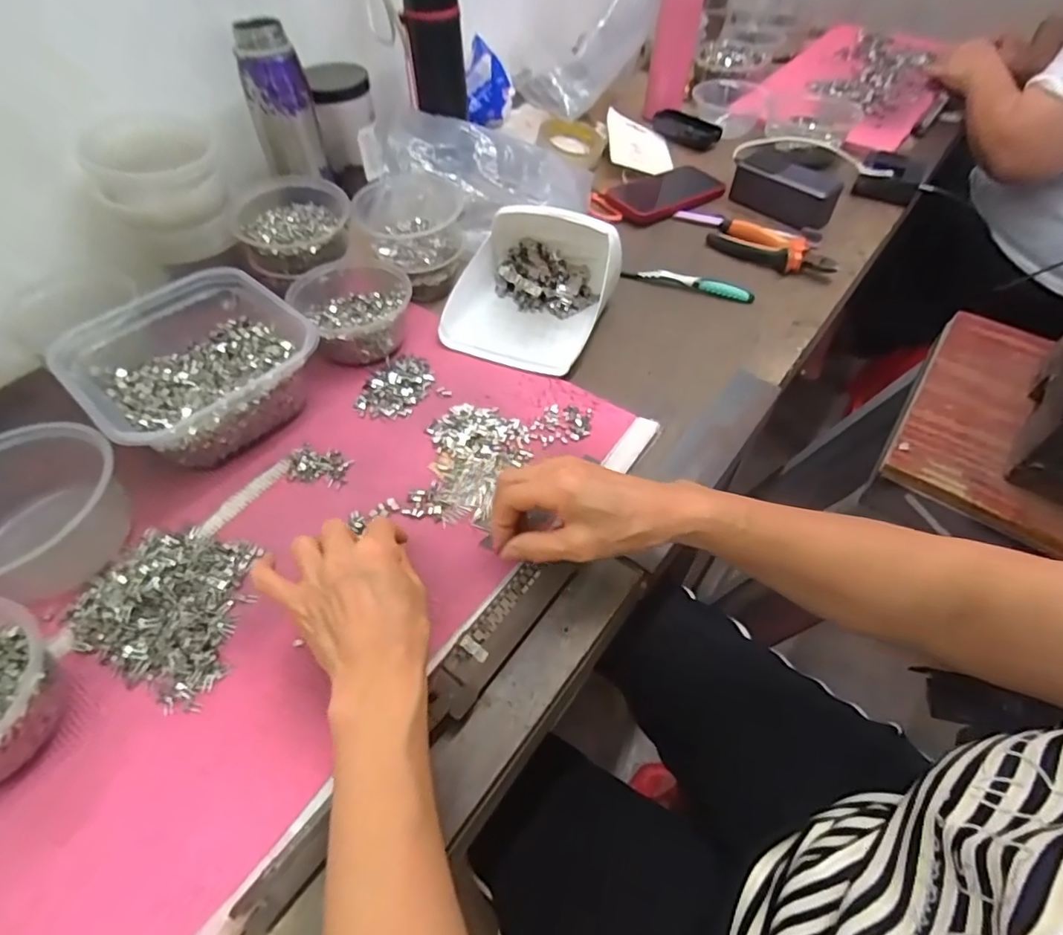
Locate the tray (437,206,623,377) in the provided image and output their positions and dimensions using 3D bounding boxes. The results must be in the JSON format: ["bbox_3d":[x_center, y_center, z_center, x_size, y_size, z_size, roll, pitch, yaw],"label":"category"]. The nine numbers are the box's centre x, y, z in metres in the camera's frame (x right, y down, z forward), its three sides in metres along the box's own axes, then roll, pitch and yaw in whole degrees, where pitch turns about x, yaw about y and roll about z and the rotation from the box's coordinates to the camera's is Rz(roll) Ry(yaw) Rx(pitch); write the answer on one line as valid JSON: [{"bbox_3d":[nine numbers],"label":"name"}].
[{"bbox_3d":[0.002,-0.198,0.582,0.157,0.080,0.185,19,55,13],"label":"tray"}]

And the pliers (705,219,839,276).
[{"bbox_3d":[0.295,-0.271,0.685,0.149,0.020,0.071,24,56,16],"label":"pliers"}]

